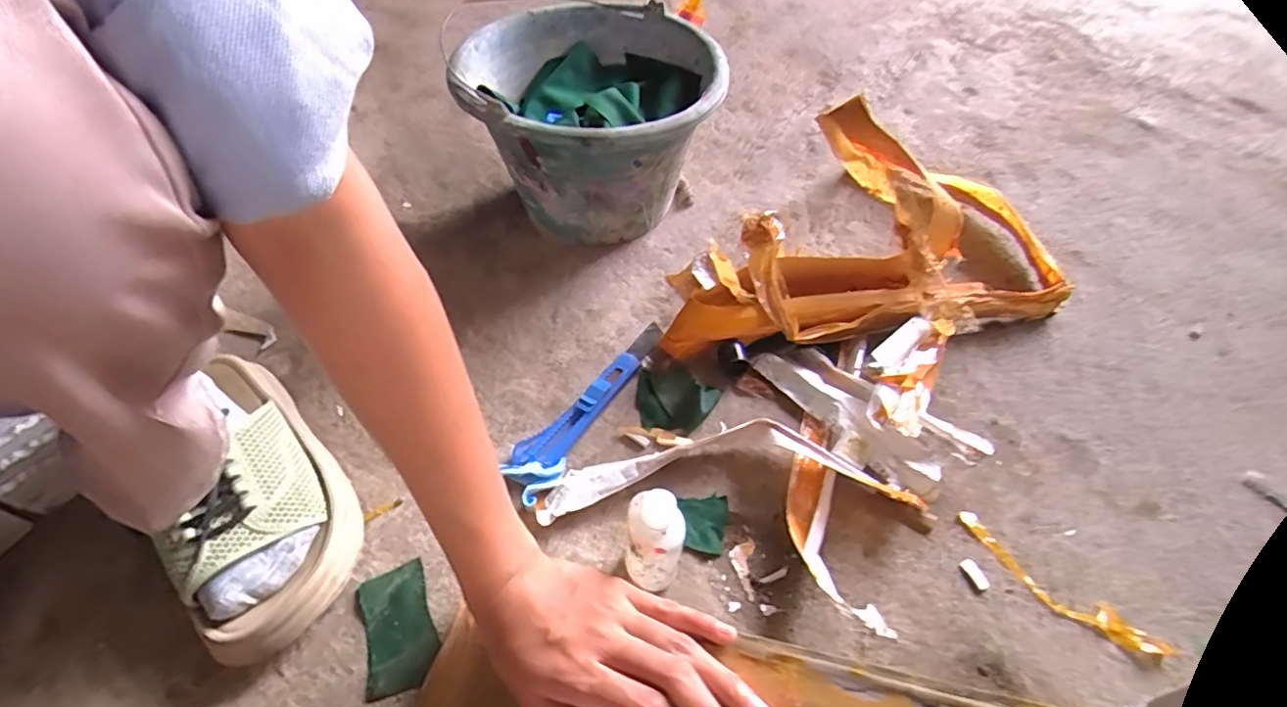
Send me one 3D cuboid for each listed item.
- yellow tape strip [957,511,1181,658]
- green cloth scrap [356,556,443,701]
[{"bbox_3d":[0.278,0.158,0.389,0.135,0.007,0.025,38,61,25],"label":"yellow tape strip"},{"bbox_3d":[-0.158,0.176,0.368,0.043,0.004,0.074,-18,55,-14],"label":"green cloth scrap"}]

